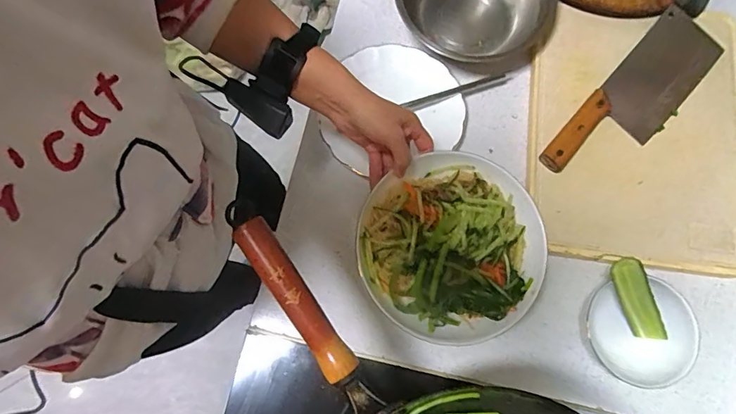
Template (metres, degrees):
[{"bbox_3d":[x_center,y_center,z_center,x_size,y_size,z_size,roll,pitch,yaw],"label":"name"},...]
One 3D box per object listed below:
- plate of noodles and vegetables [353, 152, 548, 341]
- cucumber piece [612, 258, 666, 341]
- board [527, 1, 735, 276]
[{"bbox_3d":[0.089,0.039,0.467,0.190,0.052,0.190,0,75,0],"label":"plate of noodles and vegetables"},{"bbox_3d":[0.298,0.105,0.495,0.024,0.024,0.118,-36,113,-9],"label":"cucumber piece"},{"bbox_3d":[0.354,-0.108,0.577,0.279,0.016,0.358,10,76,2],"label":"board"}]

